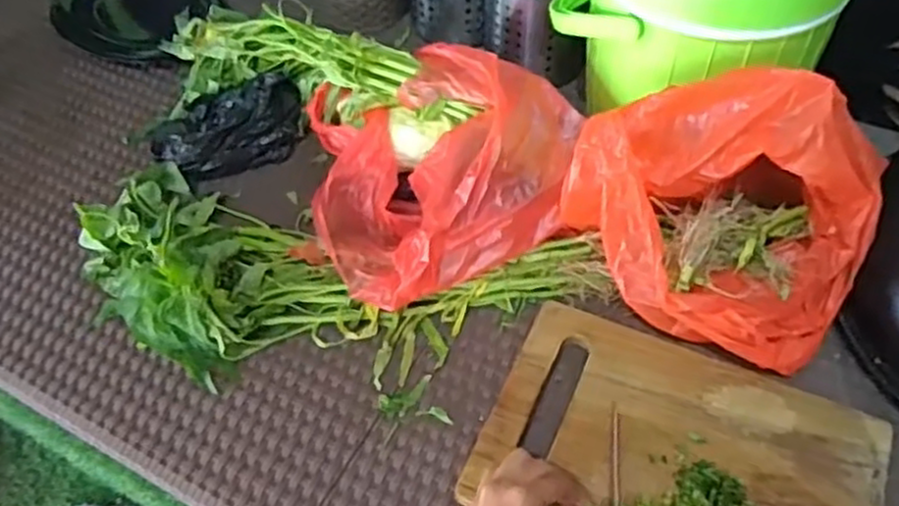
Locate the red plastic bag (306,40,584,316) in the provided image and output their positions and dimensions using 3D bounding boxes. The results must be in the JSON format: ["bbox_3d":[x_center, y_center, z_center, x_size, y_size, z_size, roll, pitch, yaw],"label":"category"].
[{"bbox_3d":[-0.021,-0.096,0.710,0.255,0.123,0.267,-22,56,-12],"label":"red plastic bag"}]

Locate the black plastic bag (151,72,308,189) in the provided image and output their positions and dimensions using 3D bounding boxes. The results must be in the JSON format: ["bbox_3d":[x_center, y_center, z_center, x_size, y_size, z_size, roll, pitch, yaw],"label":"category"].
[{"bbox_3d":[-0.244,-0.141,0.808,0.164,0.047,0.111,-23,57,-12],"label":"black plastic bag"}]

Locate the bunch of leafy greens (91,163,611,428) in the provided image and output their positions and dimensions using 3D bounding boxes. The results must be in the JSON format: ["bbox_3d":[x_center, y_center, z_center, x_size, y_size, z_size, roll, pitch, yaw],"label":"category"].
[{"bbox_3d":[-0.114,0.026,0.663,0.483,0.071,0.191,10,56,11],"label":"bunch of leafy greens"}]

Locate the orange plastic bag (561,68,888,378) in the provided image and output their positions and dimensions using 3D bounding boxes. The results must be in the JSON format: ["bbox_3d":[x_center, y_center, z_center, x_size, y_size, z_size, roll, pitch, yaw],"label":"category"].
[{"bbox_3d":[0.233,-0.043,0.610,0.223,0.167,0.197,32,63,23],"label":"orange plastic bag"}]

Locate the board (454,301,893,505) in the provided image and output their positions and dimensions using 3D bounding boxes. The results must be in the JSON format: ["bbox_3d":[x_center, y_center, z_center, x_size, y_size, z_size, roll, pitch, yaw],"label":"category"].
[{"bbox_3d":[0.179,0.163,0.575,0.295,0.016,0.200,20,58,17],"label":"board"}]

